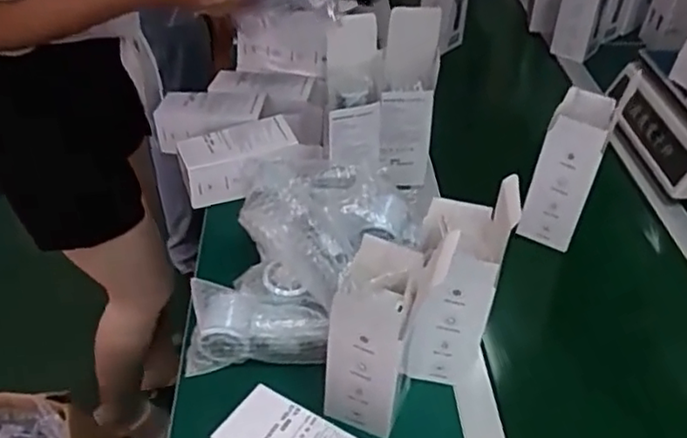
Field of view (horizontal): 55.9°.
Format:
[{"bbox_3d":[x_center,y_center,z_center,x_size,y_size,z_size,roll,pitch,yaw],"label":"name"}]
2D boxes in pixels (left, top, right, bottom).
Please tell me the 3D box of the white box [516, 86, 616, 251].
[{"bbox_3d":[0.285,-0.063,0.838,0.073,0.181,0.084,15,43,17],"label":"white box"}]

